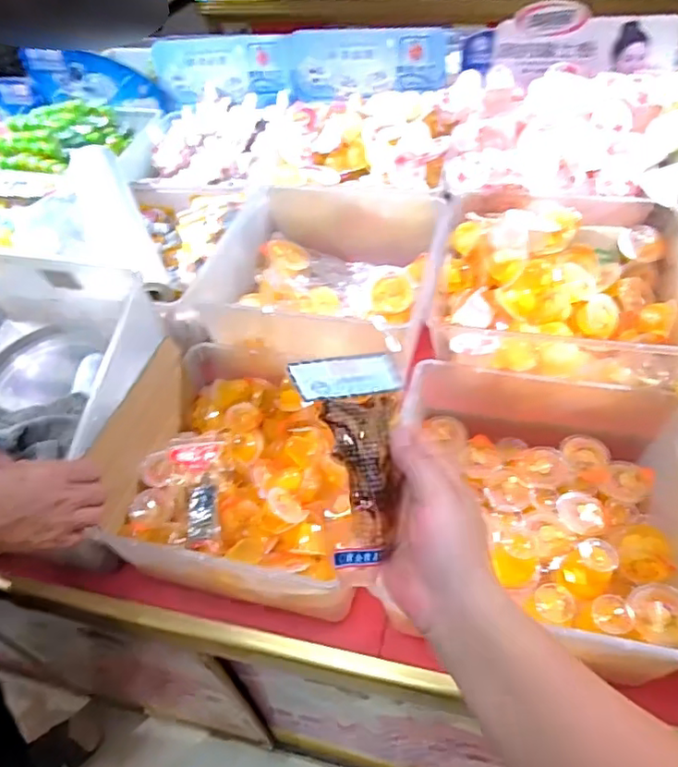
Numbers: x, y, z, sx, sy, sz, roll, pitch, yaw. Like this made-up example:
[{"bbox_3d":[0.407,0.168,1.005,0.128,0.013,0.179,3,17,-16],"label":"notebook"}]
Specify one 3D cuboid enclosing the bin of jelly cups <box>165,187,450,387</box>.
[{"bbox_3d":[-0.021,-0.146,0.838,0.312,0.122,0.307,7,49,14],"label":"bin of jelly cups"}]

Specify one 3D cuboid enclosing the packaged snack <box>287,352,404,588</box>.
[{"bbox_3d":[0.020,0.043,0.333,0.079,0.121,0.015,-7,-7,-46],"label":"packaged snack"}]

